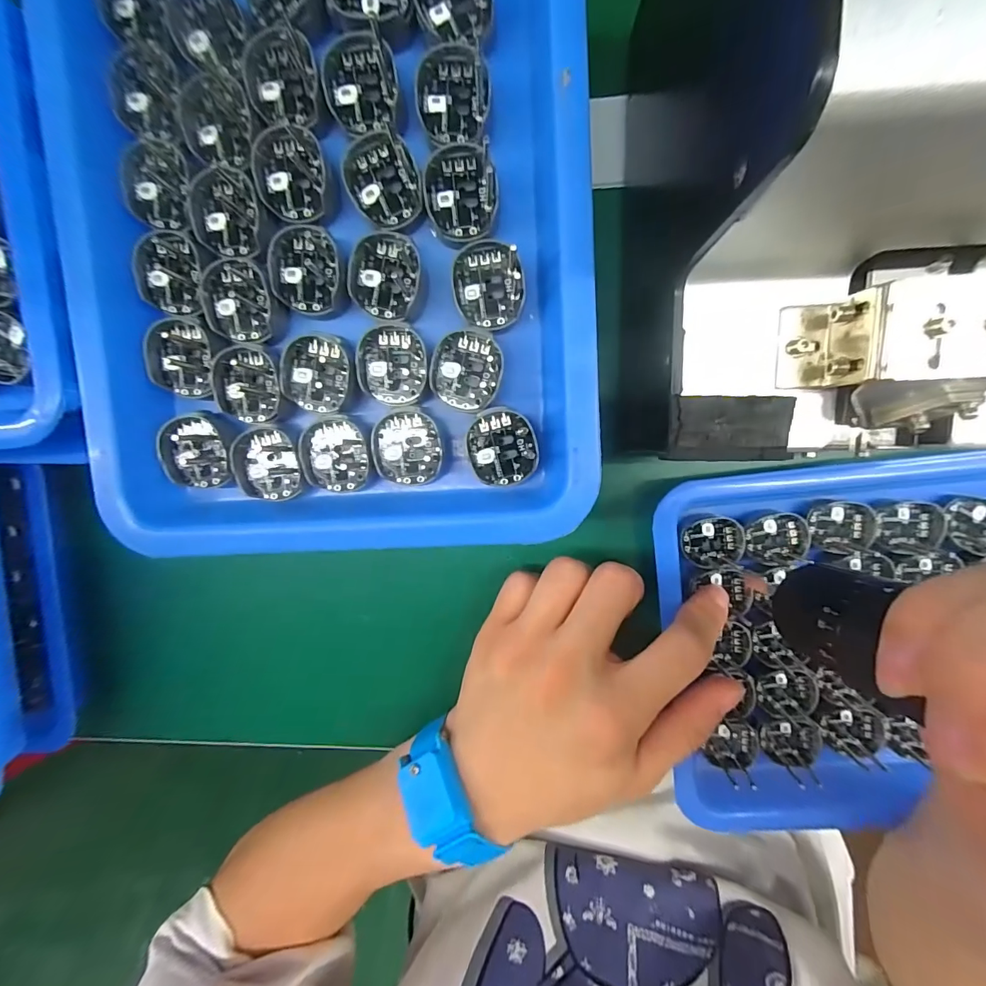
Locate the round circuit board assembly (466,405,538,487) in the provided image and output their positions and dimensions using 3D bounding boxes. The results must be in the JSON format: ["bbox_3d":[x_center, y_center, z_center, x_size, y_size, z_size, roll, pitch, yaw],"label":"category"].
[{"bbox_3d":[0.004,-0.017,0.154,0.025,0.005,0.027,0,94,3],"label":"round circuit board assembly"}]

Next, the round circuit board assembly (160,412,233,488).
[{"bbox_3d":[-0.109,-0.016,0.158,0.024,0.008,0.027,-15,93,4],"label":"round circuit board assembly"}]

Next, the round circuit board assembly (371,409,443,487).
[{"bbox_3d":[-0.031,-0.016,0.152,0.023,0.004,0.027,-6,93,4],"label":"round circuit board assembly"}]

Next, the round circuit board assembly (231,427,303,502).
[{"bbox_3d":[-0.083,-0.010,0.157,0.022,0.007,0.027,-16,93,4],"label":"round circuit board assembly"}]

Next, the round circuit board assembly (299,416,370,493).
[{"bbox_3d":[-0.058,-0.014,0.155,0.022,0.005,0.027,-9,93,4],"label":"round circuit board assembly"}]

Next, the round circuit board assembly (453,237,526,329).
[{"bbox_3d":[-0.001,-0.072,0.147,0.024,0.005,0.028,-5,93,4],"label":"round circuit board assembly"}]

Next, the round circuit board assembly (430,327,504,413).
[{"bbox_3d":[-0.009,-0.044,0.150,0.024,0.005,0.027,19,95,2],"label":"round circuit board assembly"}]

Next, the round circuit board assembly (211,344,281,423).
[{"bbox_3d":[-0.088,-0.040,0.151,0.023,0.007,0.027,2,94,3],"label":"round circuit board assembly"}]

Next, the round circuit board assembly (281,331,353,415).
[{"bbox_3d":[-0.063,-0.043,0.151,0.024,0.004,0.026,12,94,2],"label":"round circuit board assembly"}]

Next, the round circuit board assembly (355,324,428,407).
[{"bbox_3d":[-0.036,-0.045,0.150,0.023,0.004,0.027,-6,93,4],"label":"round circuit board assembly"}]

